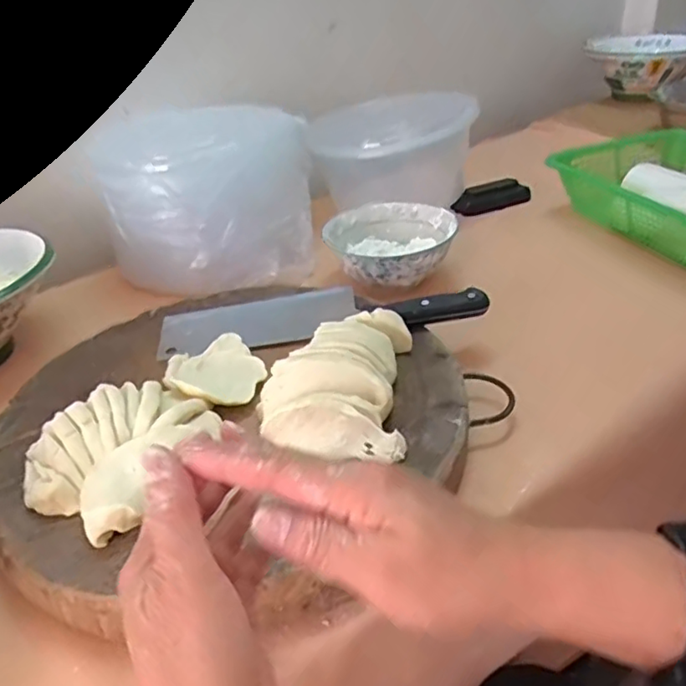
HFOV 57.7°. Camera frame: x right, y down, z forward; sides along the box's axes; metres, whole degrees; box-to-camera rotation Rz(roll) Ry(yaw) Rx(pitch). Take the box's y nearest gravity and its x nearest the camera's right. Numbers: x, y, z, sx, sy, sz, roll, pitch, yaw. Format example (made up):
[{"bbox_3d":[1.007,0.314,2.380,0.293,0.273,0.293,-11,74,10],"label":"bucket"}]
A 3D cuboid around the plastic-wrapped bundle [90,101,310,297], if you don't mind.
[{"bbox_3d":[-0.152,-0.172,0.711,0.223,0.180,0.142,-6,32,-1],"label":"plastic-wrapped bundle"}]

